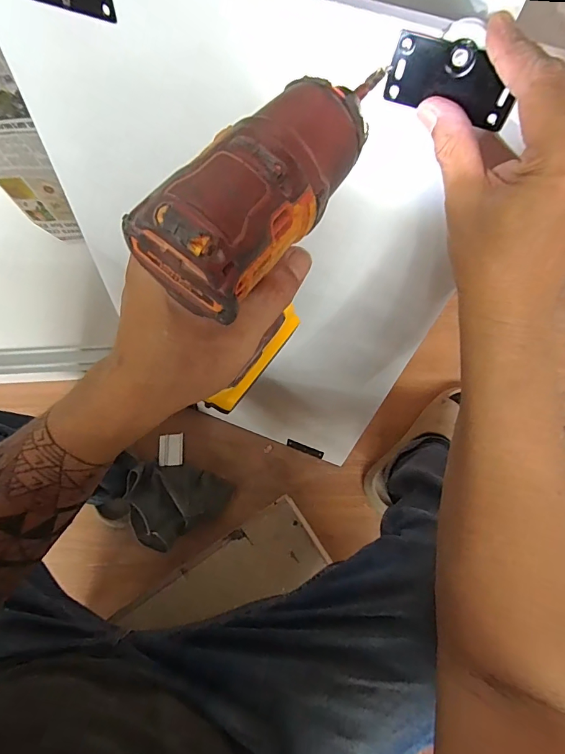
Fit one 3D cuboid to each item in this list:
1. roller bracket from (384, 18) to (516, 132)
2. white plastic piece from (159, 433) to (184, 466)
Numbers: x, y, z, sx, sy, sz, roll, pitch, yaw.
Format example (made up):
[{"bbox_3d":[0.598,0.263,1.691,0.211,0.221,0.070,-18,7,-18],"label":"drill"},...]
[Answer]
[{"bbox_3d":[0.100,-0.174,0.238,0.073,0.038,0.022,28,76,7],"label":"roller bracket"},{"bbox_3d":[-0.223,0.146,0.833,0.046,0.011,0.063,-3,74,-1],"label":"white plastic piece"}]

